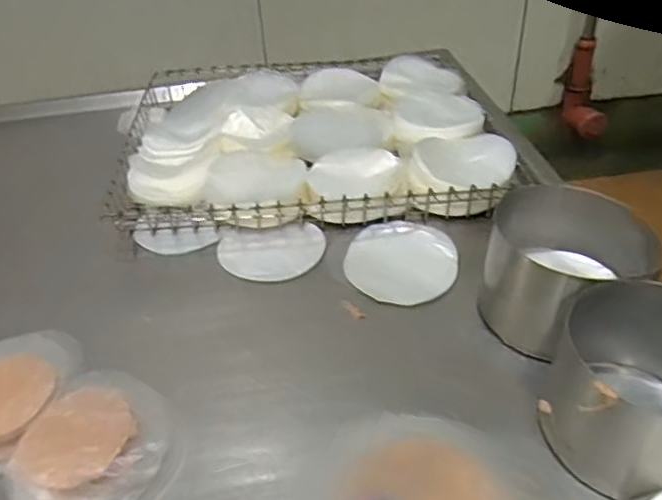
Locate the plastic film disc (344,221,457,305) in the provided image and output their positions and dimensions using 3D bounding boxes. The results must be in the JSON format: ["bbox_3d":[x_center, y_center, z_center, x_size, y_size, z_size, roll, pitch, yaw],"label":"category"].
[{"bbox_3d":[0.081,0.010,0.699,0.120,0.005,0.137,1,40,7],"label":"plastic film disc"}]

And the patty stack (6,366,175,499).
[{"bbox_3d":[-0.194,0.165,0.509,0.116,0.034,0.130,16,43,23],"label":"patty stack"}]

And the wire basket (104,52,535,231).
[{"bbox_3d":[-0.031,-0.174,0.889,0.510,0.059,0.439,-4,39,0],"label":"wire basket"}]

